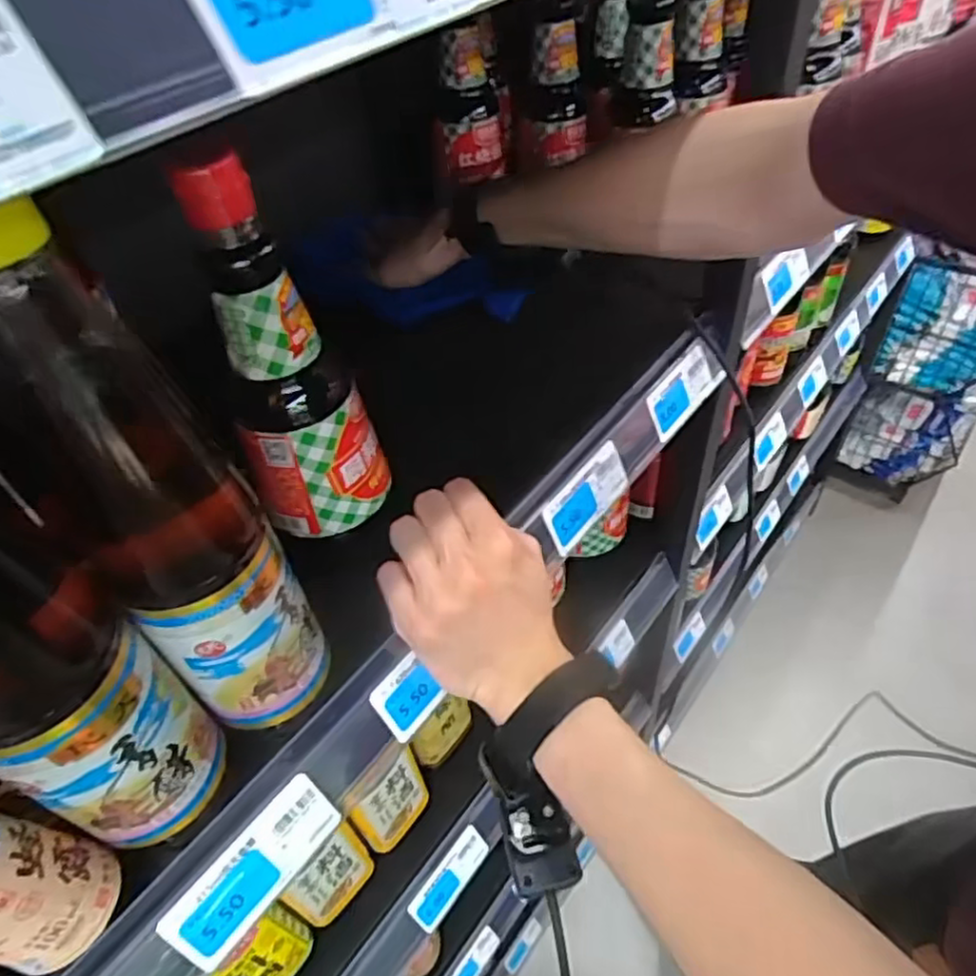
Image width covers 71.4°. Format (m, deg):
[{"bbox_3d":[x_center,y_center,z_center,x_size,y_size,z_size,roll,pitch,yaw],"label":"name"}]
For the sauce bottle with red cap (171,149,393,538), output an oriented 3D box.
[{"bbox_3d":[-0.099,-0.057,0.327,0.064,0.184,0.050,-26,50,-18],"label":"sauce bottle with red cap"}]

